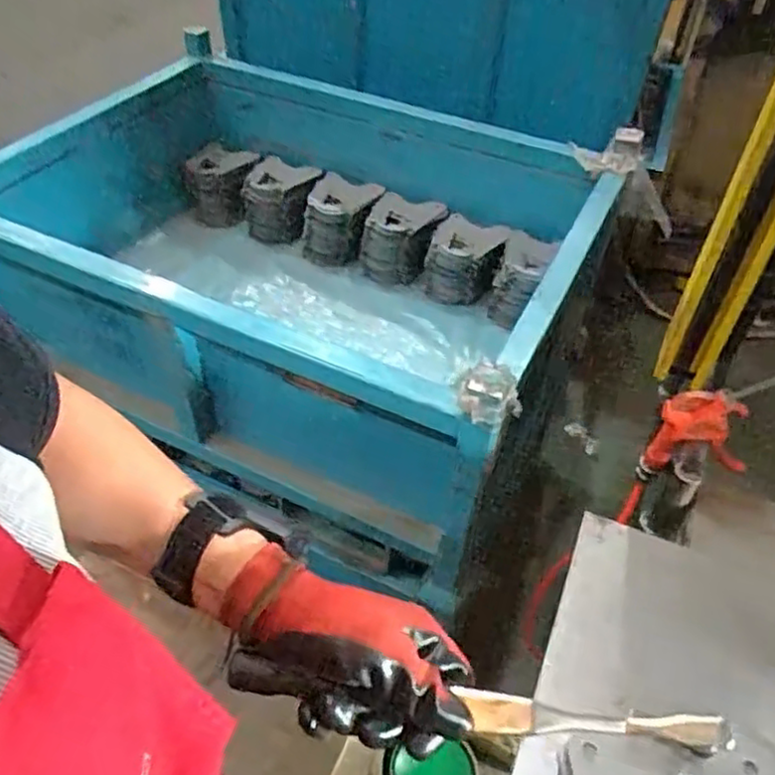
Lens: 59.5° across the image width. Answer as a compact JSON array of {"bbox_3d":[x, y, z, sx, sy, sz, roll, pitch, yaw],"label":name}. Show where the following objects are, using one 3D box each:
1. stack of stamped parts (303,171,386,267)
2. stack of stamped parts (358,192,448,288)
[{"bbox_3d":[-0.089,-0.343,1.408,0.134,0.149,0.132,20,48,15],"label":"stack of stamped parts"},{"bbox_3d":[0.030,-0.291,1.381,0.139,0.149,0.137,21,48,15],"label":"stack of stamped parts"}]

